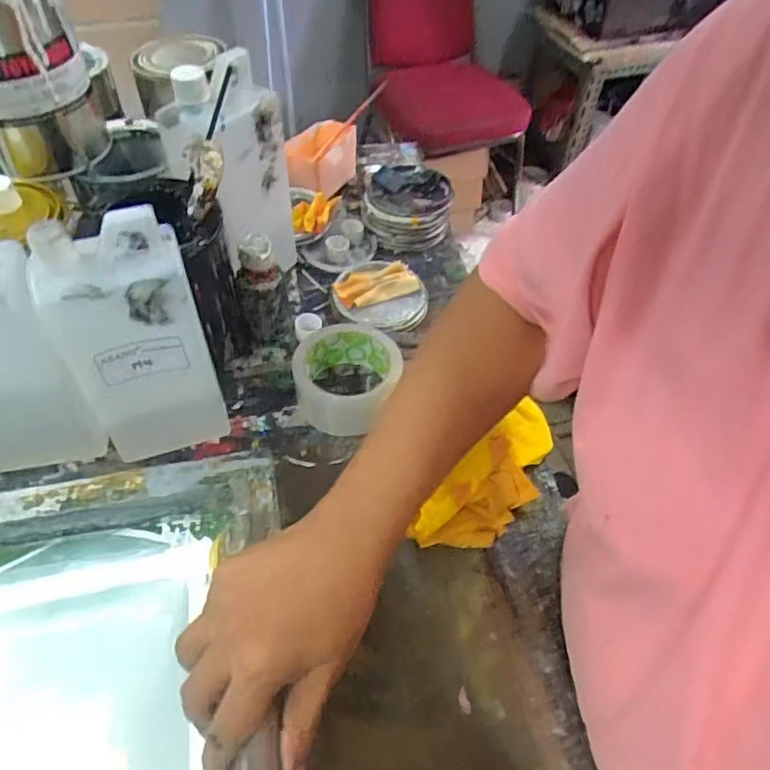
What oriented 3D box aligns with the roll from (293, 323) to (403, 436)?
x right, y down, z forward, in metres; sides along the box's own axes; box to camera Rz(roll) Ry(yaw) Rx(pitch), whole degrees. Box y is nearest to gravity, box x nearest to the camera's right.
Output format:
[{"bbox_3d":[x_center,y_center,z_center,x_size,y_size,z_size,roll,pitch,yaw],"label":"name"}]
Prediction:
[{"bbox_3d":[-0.035,-0.008,0.549,0.096,0.043,0.098,1,50,-2],"label":"roll"}]

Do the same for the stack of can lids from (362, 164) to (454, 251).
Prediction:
[{"bbox_3d":[0.028,-0.216,0.725,0.101,0.048,0.116,5,50,2],"label":"stack of can lids"}]

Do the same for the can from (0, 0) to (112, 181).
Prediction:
[{"bbox_3d":[-0.302,-0.257,0.484,0.100,0.141,0.117,-23,55,-20],"label":"can"}]

